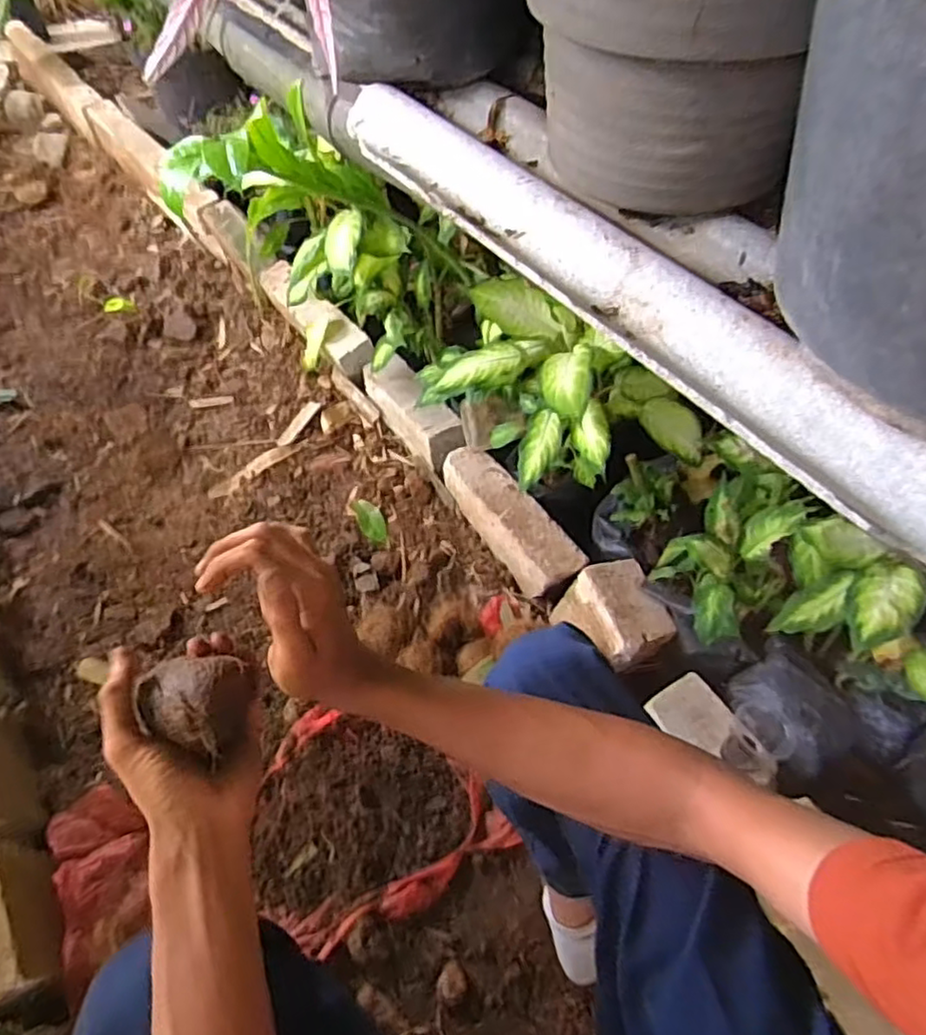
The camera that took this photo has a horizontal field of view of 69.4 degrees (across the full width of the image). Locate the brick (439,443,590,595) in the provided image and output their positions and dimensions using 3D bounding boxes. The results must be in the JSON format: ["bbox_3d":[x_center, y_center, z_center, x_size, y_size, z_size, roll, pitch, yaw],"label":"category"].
[{"bbox_3d":[0.079,0.007,1.135,0.074,0.111,0.310,-30,61,-18],"label":"brick"}]

